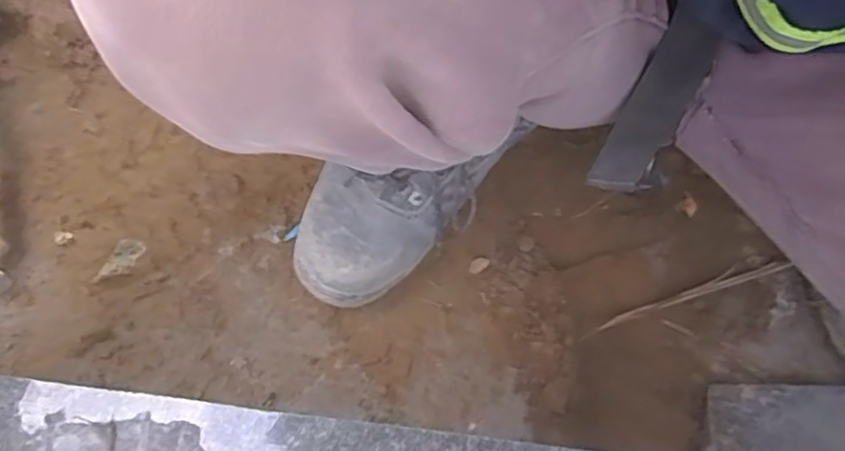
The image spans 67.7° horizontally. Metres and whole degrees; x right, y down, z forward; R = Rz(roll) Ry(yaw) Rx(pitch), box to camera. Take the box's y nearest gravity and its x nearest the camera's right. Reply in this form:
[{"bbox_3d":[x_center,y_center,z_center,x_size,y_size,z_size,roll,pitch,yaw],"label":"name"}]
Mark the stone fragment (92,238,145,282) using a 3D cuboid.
[{"bbox_3d":[-0.268,0.032,0.549,0.052,0.019,0.020,-44,70,-9],"label":"stone fragment"}]

